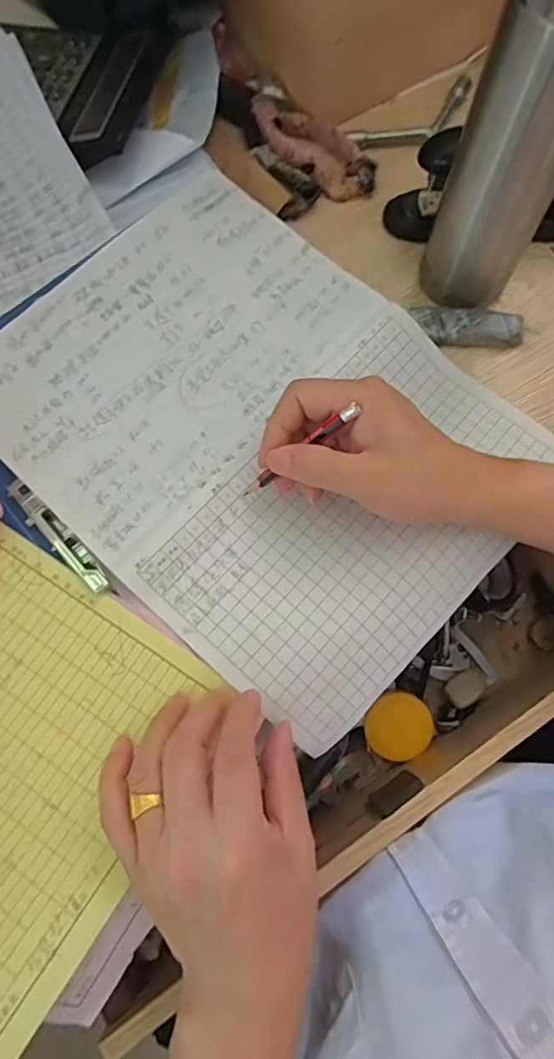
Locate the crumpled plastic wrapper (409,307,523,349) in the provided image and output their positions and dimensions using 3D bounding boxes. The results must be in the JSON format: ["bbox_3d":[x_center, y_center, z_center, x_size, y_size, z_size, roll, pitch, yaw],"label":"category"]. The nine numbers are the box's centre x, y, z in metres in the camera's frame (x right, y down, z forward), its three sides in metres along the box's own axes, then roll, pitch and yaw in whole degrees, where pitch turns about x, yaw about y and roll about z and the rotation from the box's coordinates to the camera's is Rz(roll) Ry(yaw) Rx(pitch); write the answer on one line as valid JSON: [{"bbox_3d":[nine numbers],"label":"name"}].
[{"bbox_3d":[0.135,-0.142,0.376,0.076,0.012,0.025,5,72,0],"label":"crumpled plastic wrapper"}]

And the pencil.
[{"bbox_3d":[0.011,-0.042,0.300,0.085,0.005,0.006,-35,71,33],"label":"pencil"}]

